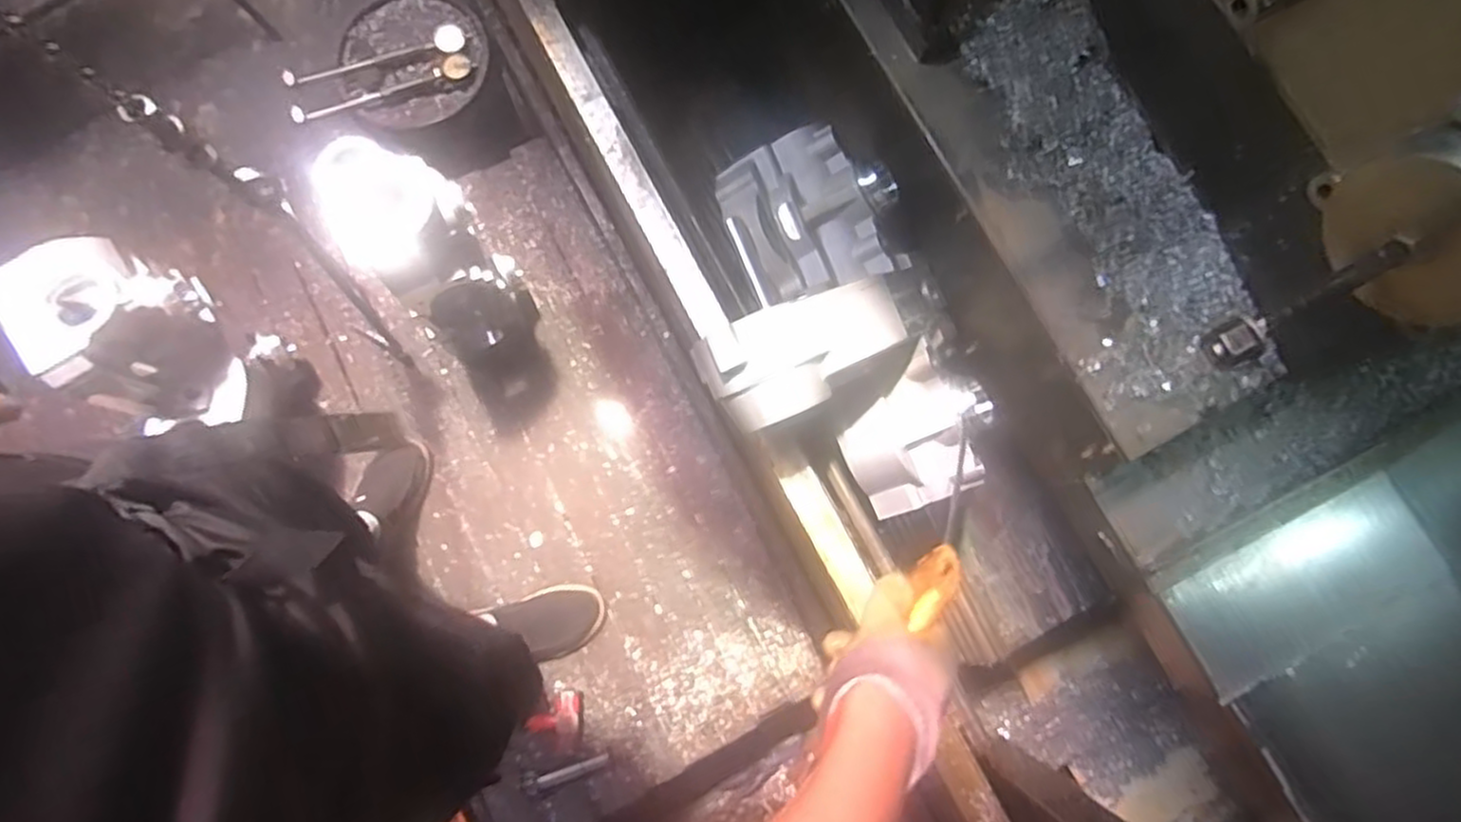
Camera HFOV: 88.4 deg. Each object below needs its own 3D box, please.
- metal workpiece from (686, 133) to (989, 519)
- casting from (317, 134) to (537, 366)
[{"bbox_3d":[0.111,-0.106,0.844,0.296,0.163,0.451,-17,80,-3],"label":"metal workpiece"},{"bbox_3d":[-0.478,-0.245,1.258,0.169,0.407,0.245,-43,82,-7],"label":"casting"}]

